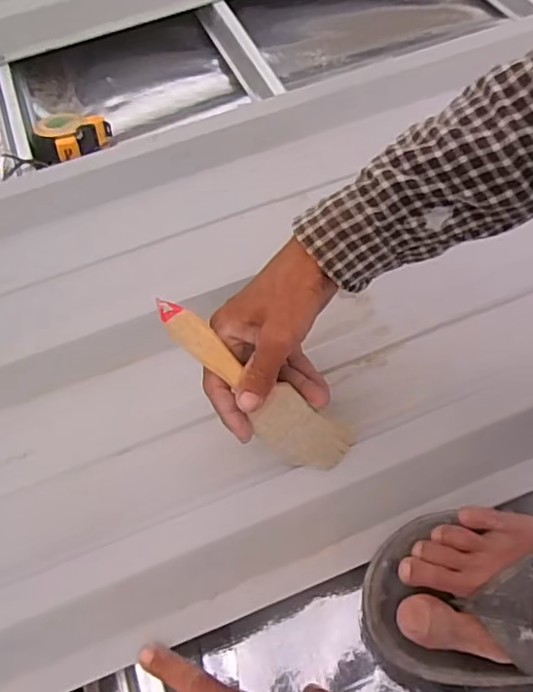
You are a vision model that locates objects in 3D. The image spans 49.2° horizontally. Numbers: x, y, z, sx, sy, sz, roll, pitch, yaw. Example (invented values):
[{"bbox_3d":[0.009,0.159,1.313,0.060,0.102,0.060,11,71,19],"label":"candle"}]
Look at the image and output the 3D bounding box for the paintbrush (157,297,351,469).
[{"bbox_3d":[-0.011,0.031,0.426,0.177,0.029,0.040,44,56,-20],"label":"paintbrush"}]

